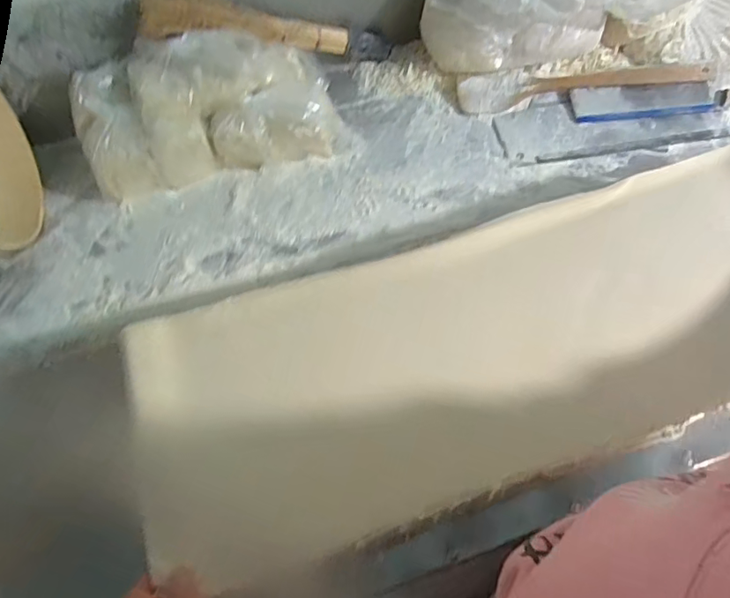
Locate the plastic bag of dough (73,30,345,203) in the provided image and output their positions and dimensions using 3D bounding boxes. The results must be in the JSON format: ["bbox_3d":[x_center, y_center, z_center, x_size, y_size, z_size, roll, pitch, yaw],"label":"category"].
[{"bbox_3d":[-0.229,-0.275,0.716,0.359,0.151,0.176,-11,59,-3],"label":"plastic bag of dough"}]

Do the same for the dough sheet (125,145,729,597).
[{"bbox_3d":[0.140,0.049,0.493,0.715,0.064,0.260,-17,59,-7],"label":"dough sheet"}]

